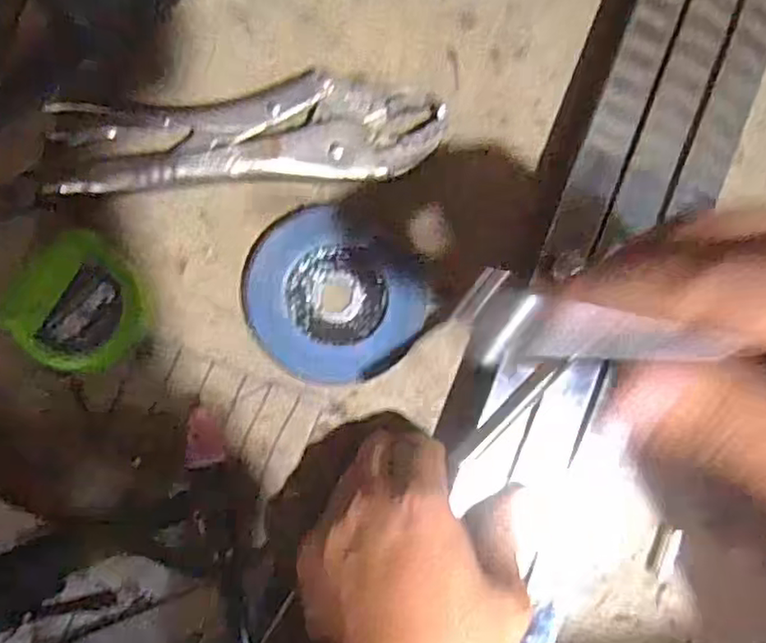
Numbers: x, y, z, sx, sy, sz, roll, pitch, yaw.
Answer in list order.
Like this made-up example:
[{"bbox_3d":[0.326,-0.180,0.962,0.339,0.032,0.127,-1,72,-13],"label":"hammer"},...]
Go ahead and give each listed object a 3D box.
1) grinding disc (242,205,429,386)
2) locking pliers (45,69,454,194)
[{"bbox_3d":[-0.025,-0.015,0.361,0.097,0.010,0.095,3,89,-4],"label":"grinding disc"},{"bbox_3d":[-0.073,-0.101,0.354,0.208,0.021,0.055,-4,89,-4],"label":"locking pliers"}]

